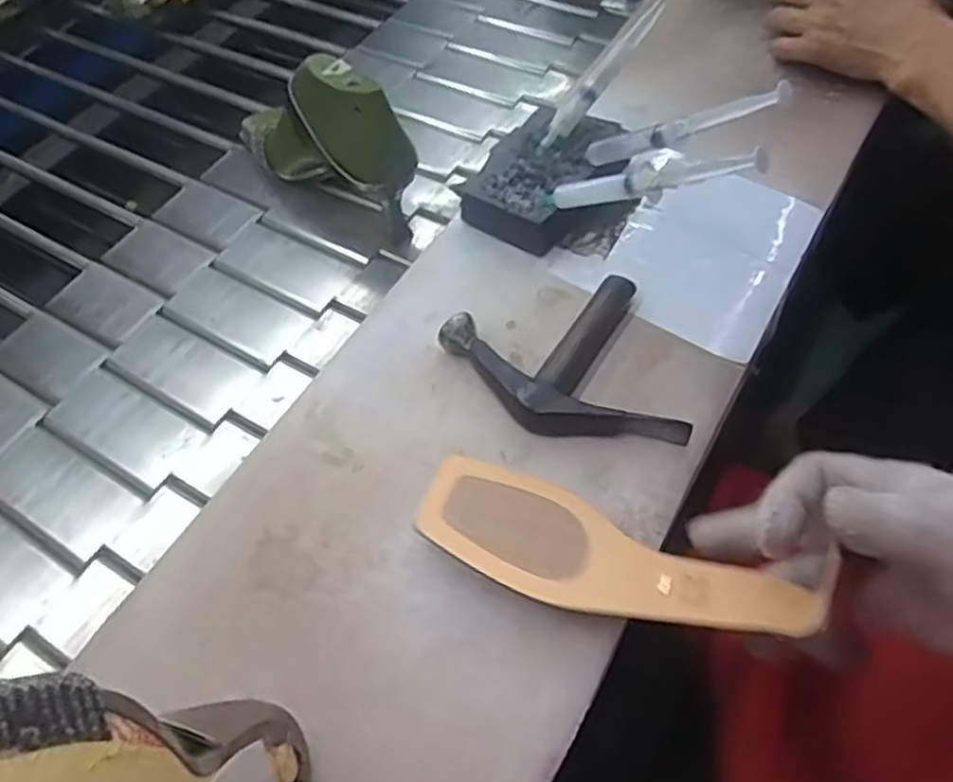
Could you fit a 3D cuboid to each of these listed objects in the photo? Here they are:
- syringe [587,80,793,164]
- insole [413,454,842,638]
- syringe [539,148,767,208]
[{"bbox_3d":[0.131,-0.173,0.493,0.013,0.014,0.163,-48,26,-24],"label":"syringe"},{"bbox_3d":[0.070,0.091,0.405,0.209,0.025,0.074,16,41,20],"label":"insole"},{"bbox_3d":[0.105,-0.138,0.483,0.171,0.026,0.015,4,49,49],"label":"syringe"}]

